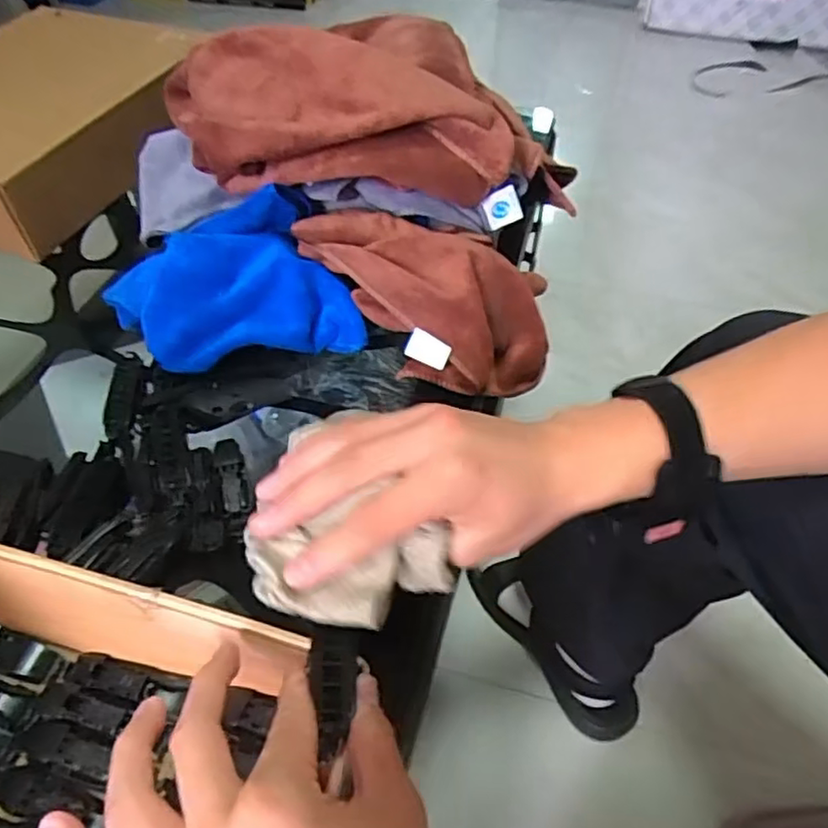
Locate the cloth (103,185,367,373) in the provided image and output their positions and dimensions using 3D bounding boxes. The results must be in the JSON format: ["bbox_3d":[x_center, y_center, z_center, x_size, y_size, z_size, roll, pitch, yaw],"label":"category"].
[{"bbox_3d":[-0.146,-0.104,0.511,0.188,0.089,0.109,-13,51,-11],"label":"cloth"}]

